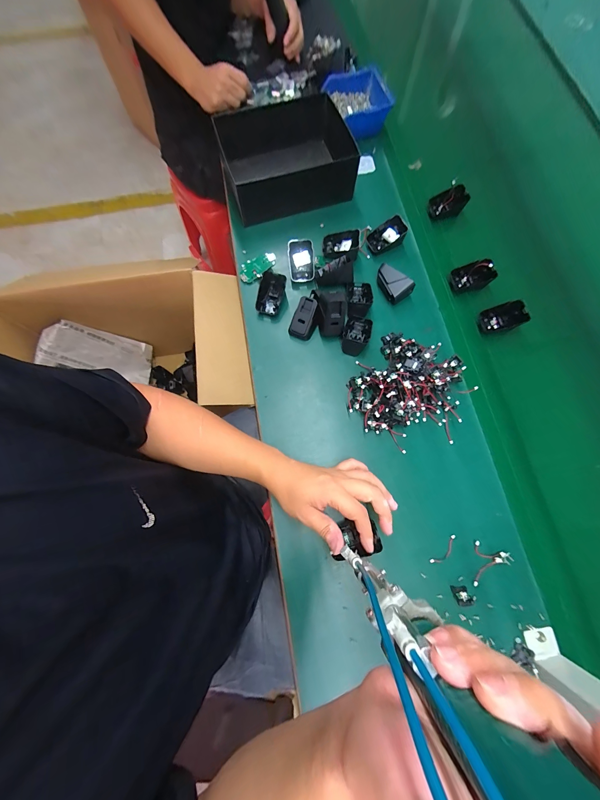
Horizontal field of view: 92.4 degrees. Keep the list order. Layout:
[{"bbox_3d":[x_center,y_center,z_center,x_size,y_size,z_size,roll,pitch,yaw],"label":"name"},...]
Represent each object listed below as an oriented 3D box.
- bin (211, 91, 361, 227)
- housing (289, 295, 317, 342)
[{"bbox_3d":[-0.031,-0.477,0.572,0.240,0.085,0.193,-16,75,-4],"label":"bin"},{"bbox_3d":[0.009,-0.140,0.499,0.040,0.020,0.070,25,109,4],"label":"housing"}]

